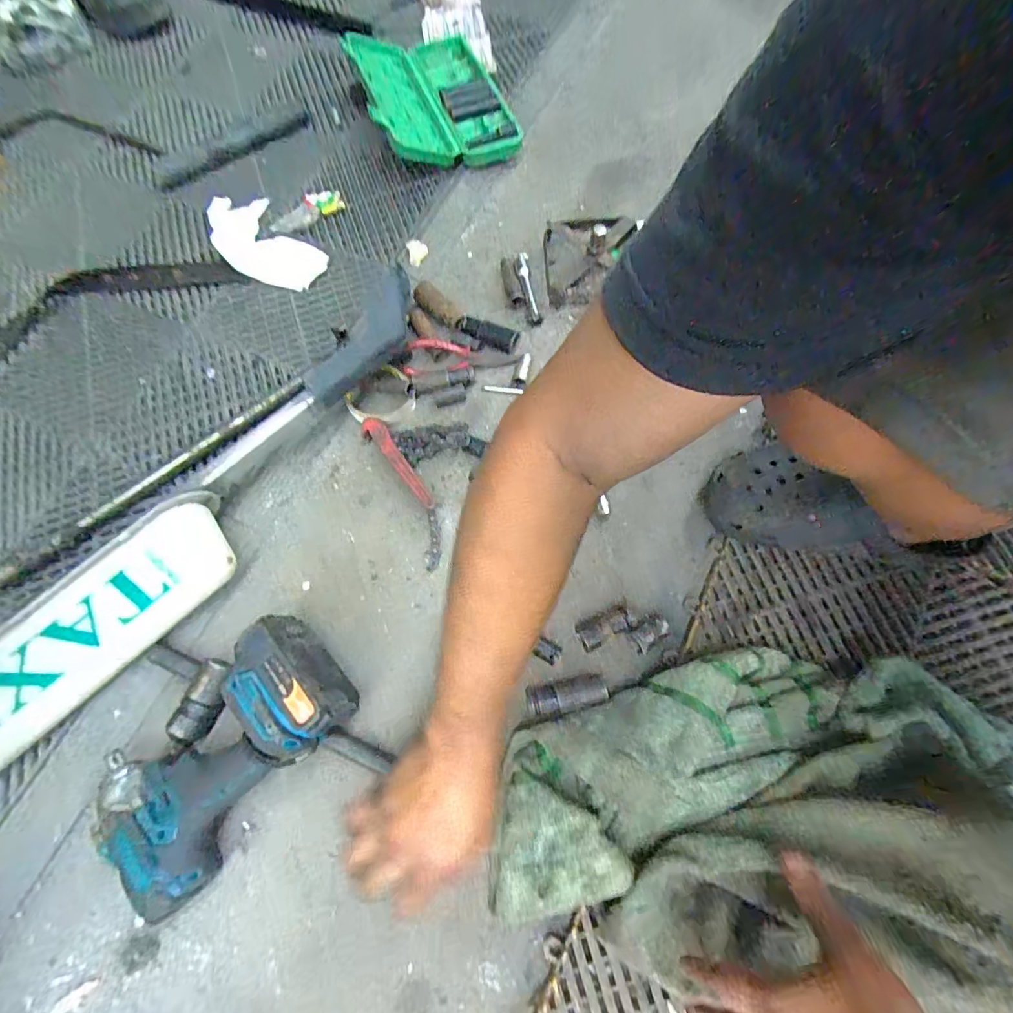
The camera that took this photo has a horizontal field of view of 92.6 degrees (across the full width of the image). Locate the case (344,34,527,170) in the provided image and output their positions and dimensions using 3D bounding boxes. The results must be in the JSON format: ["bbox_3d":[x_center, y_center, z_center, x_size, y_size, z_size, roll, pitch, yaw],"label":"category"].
[{"bbox_3d":[-0.121,-0.655,0.761,0.212,0.052,0.307,-19,69,-6],"label":"case"}]

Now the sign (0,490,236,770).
[{"bbox_3d":[-0.408,0.129,0.475,0.081,0.088,0.333,42,77,16],"label":"sign"}]

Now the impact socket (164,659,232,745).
[{"bbox_3d":[-0.300,0.192,0.481,0.034,0.025,0.080,19,70,9],"label":"impact socket"}]

